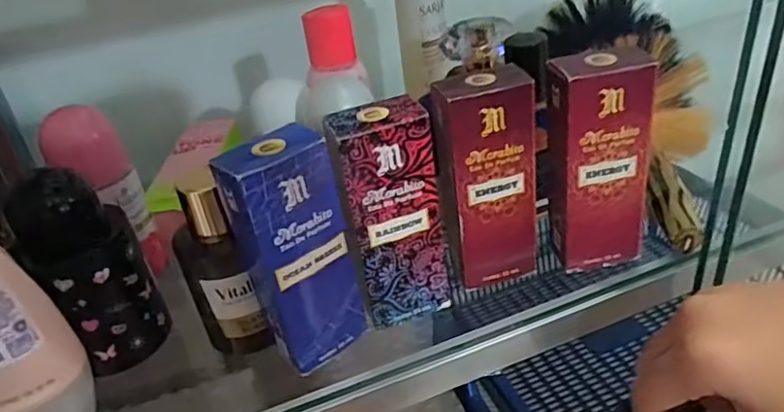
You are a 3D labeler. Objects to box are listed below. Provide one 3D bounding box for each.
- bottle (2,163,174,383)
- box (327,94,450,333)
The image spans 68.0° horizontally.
[{"bbox_3d":[-0.144,0.032,0.282,0.041,0.094,0.044,25,45,39],"label":"bottle"},{"bbox_3d":[0.000,0.005,0.273,0.043,0.103,0.026,-16,34,-12],"label":"box"}]

